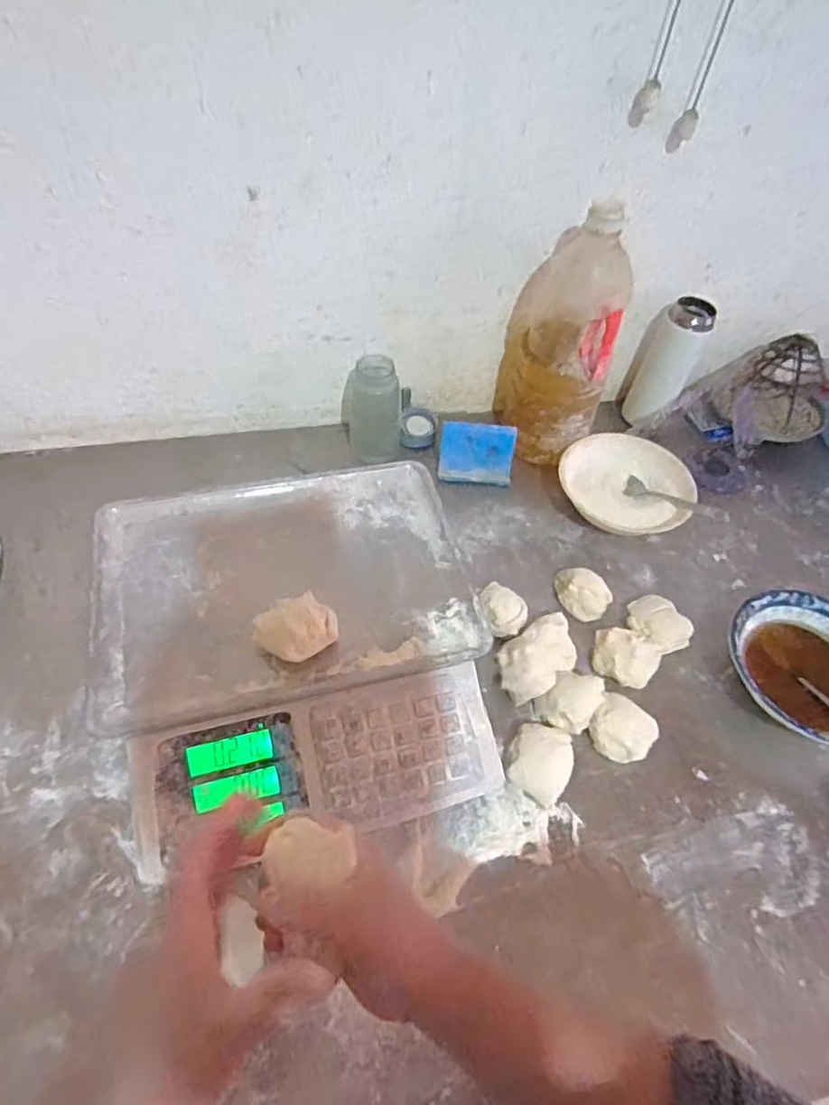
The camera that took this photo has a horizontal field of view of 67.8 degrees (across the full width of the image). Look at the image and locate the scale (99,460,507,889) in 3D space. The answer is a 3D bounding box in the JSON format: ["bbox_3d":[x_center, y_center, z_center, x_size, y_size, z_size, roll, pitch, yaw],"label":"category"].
[{"bbox_3d":[-0.112,0.083,0.590,0.335,0.135,0.334,-11,55,-13],"label":"scale"}]

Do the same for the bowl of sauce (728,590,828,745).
[{"bbox_3d":[0.411,0.127,0.647,0.167,0.054,0.166,2,53,-3],"label":"bowl of sauce"}]

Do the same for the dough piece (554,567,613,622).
[{"bbox_3d":[0.191,0.044,0.708,0.049,0.044,0.069,-33,62,-26],"label":"dough piece"}]

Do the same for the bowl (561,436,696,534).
[{"bbox_3d":[0.266,-0.082,0.793,0.163,0.057,0.141,18,54,9],"label":"bowl"}]

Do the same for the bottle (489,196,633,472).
[{"bbox_3d":[0.181,-0.258,0.768,0.132,0.309,0.121,12,53,5],"label":"bottle"}]

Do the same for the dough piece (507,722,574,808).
[{"bbox_3d":[0.122,0.200,0.590,0.057,0.028,0.065,27,56,15],"label":"dough piece"}]

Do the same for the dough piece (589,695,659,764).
[{"bbox_3d":[0.207,0.176,0.611,0.060,0.029,0.062,2,53,-3],"label":"dough piece"}]

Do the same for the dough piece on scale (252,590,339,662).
[{"bbox_3d":[-0.102,0.067,0.536,0.065,0.041,0.056,-35,63,-26],"label":"dough piece on scale"}]

